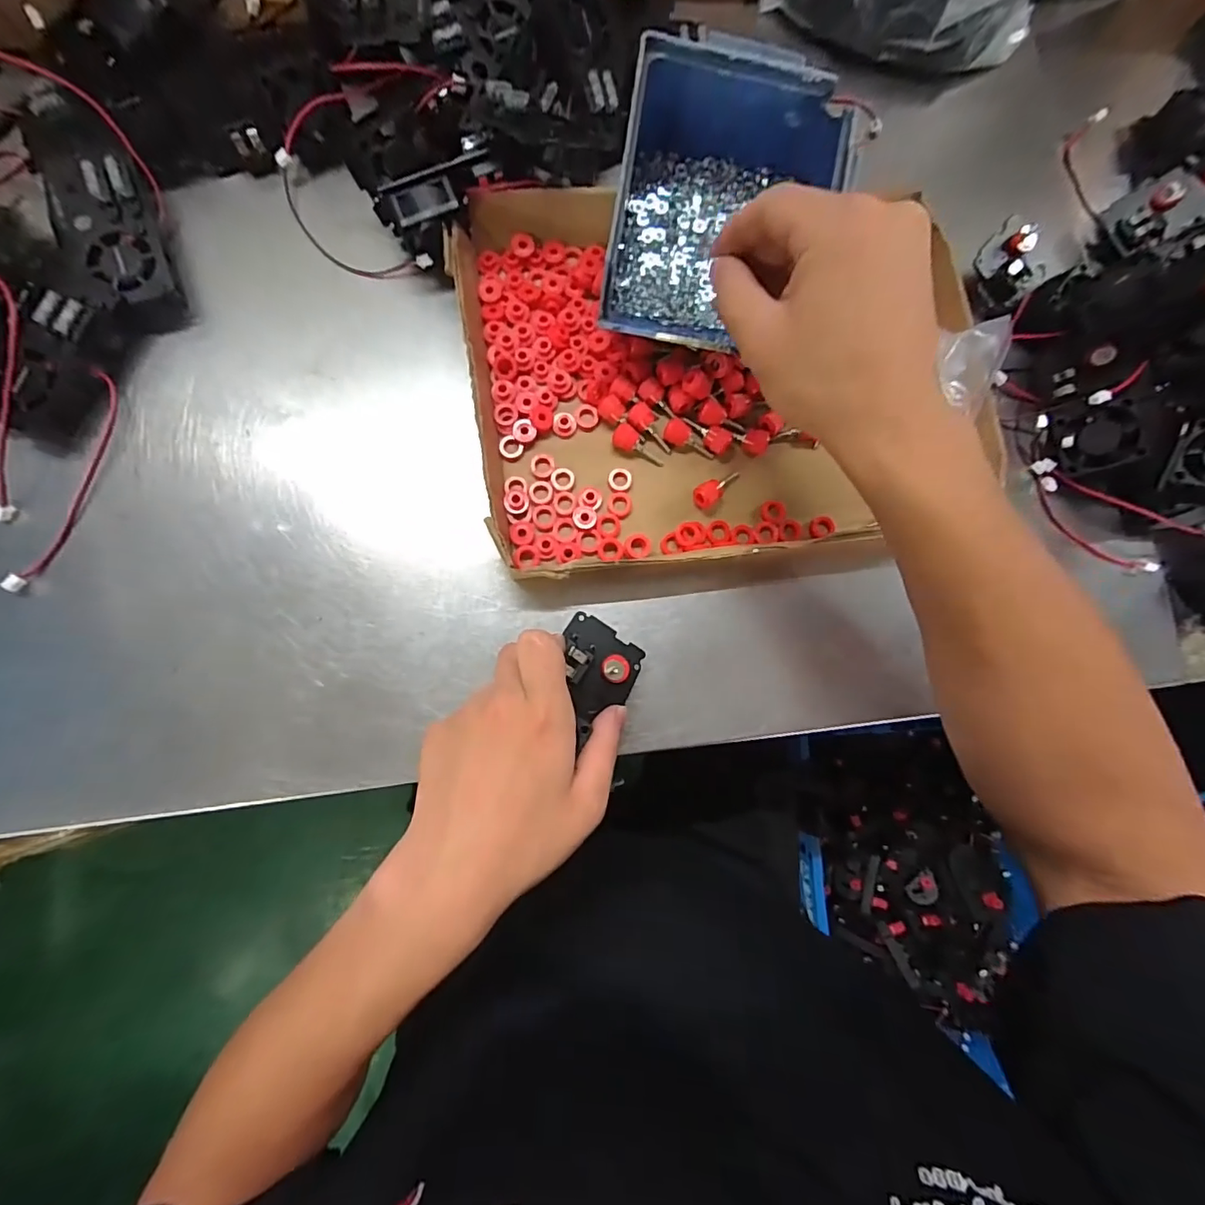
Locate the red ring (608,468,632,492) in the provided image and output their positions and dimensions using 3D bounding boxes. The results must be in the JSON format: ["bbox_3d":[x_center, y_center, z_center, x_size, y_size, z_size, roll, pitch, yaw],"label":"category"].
[{"bbox_3d":[0.011,-0.078,0.332,0.015,0.004,0.015,1,83,-4],"label":"red ring"}]

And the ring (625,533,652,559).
[{"bbox_3d":[0.022,-0.035,0.325,0.016,0.007,0.016,1,83,-4],"label":"ring"}]

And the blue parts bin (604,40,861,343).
[{"bbox_3d":[0.067,-0.224,0.299,0.117,0.067,0.145,8,89,-5],"label":"blue parts bin"}]

